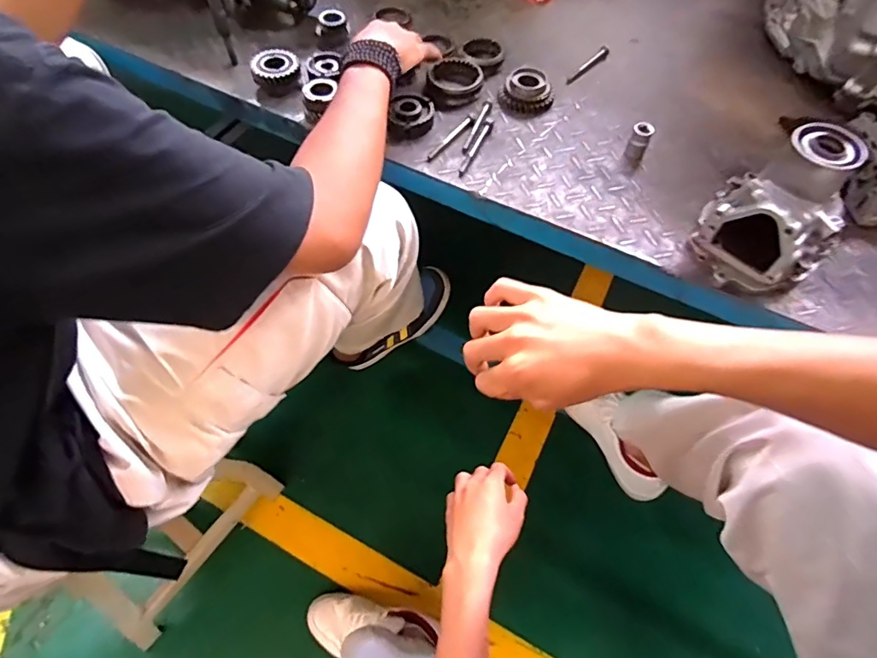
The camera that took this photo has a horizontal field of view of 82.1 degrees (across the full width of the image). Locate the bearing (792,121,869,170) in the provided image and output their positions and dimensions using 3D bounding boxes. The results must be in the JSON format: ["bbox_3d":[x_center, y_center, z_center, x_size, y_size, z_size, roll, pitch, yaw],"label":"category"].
[{"bbox_3d":[0.374,-0.175,0.479,0.062,0.010,0.062,0,59,-1],"label":"bearing"}]

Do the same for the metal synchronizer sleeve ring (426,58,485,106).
[{"bbox_3d":[0.023,-0.356,0.716,0.072,0.026,0.084,25,61,13],"label":"metal synchronizer sleeve ring"}]

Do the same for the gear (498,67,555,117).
[{"bbox_3d":[0.125,-0.333,0.706,0.075,0.032,0.075,13,59,7],"label":"gear"}]

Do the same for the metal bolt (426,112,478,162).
[{"bbox_3d":[0.017,-0.255,0.665,0.013,0.007,0.107,35,64,18],"label":"metal bolt"}]

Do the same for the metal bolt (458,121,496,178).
[{"bbox_3d":[0.049,-0.239,0.658,0.012,0.009,0.107,24,61,13],"label":"metal bolt"}]

